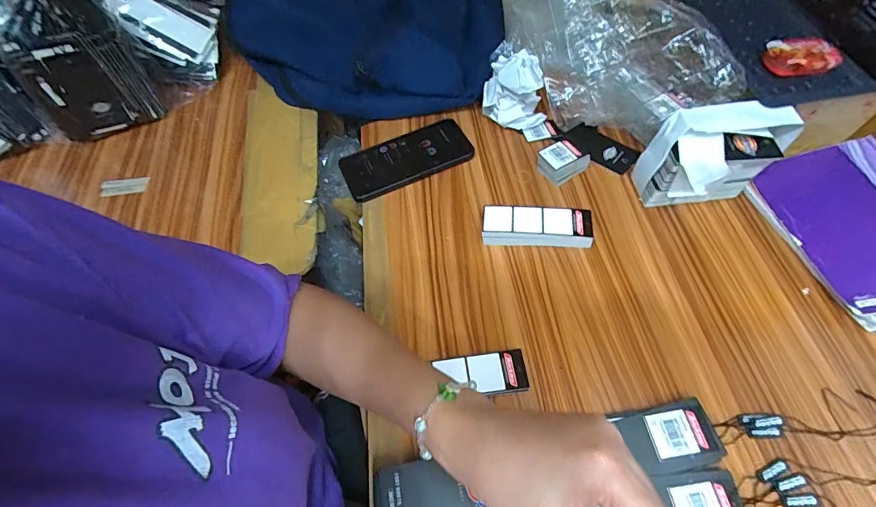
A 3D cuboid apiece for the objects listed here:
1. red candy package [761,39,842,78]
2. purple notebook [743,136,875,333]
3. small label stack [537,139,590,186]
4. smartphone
[{"bbox_3d":[0.382,-0.204,0.431,0.070,0.018,0.041,0,58,4],"label":"red candy package"},{"bbox_3d":[0.451,-0.030,0.443,0.150,0.035,0.203,-13,58,-4],"label":"purple notebook"},{"bbox_3d":[0.156,-0.114,0.515,0.051,0.040,0.039,-25,60,-11],"label":"small label stack"},{"bbox_3d":[-0.042,-0.127,0.543,0.167,0.014,0.079,-23,62,-10],"label":"smartphone"}]

